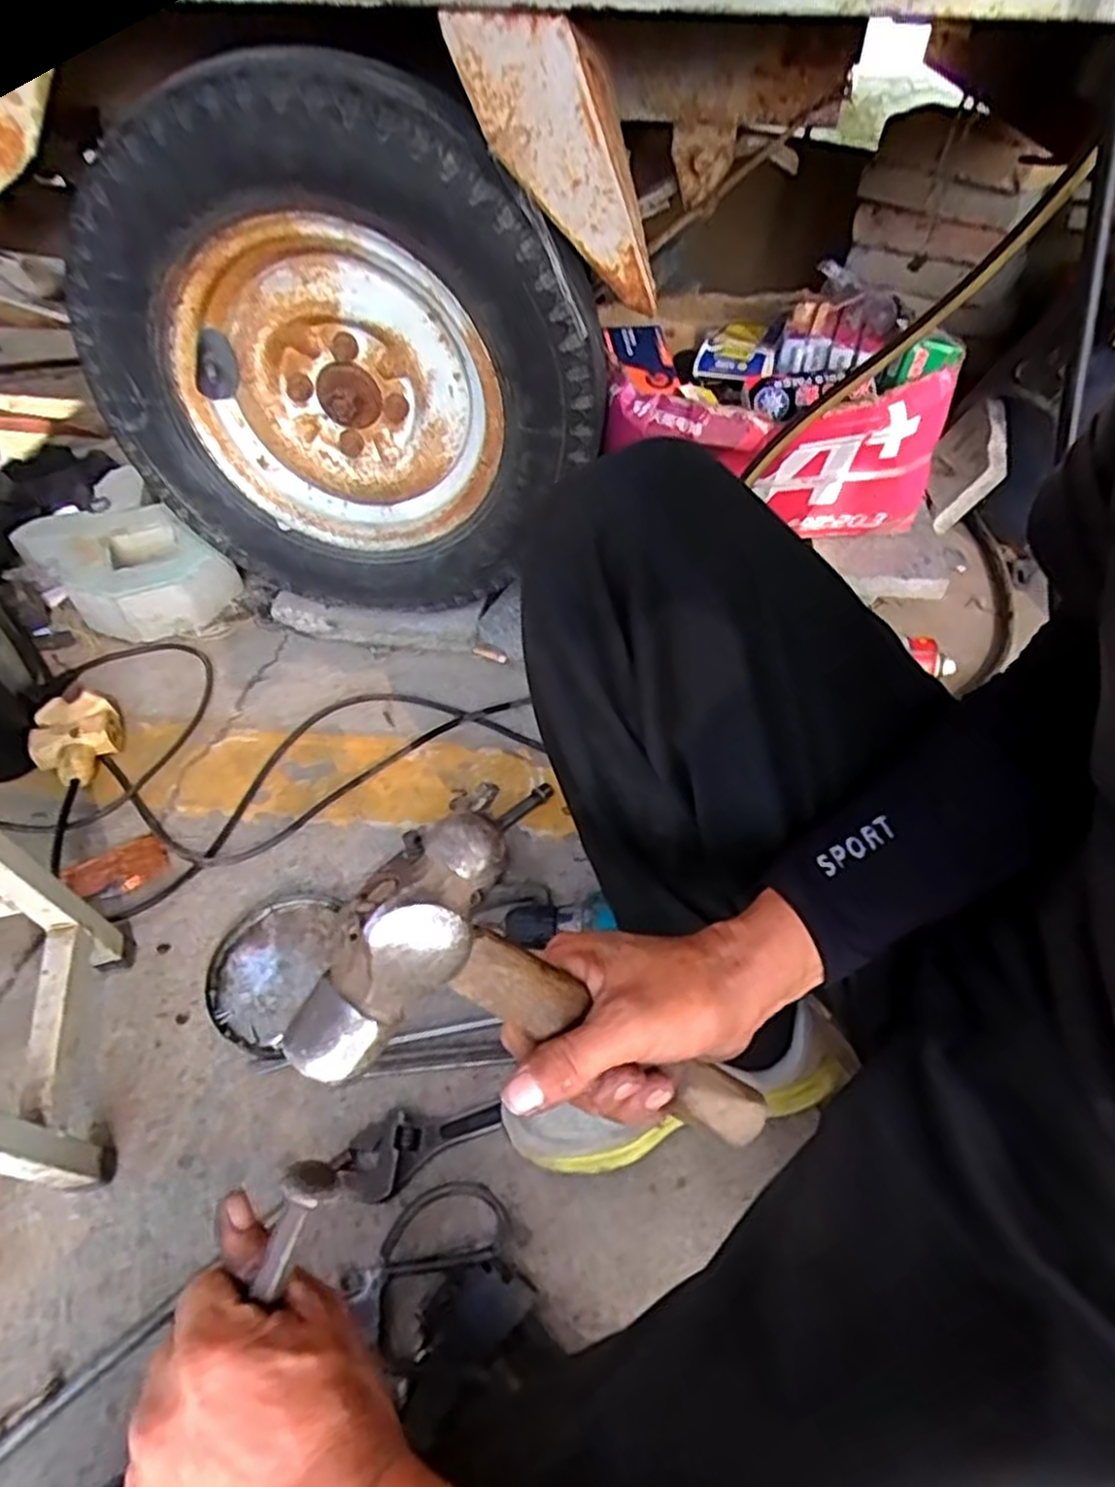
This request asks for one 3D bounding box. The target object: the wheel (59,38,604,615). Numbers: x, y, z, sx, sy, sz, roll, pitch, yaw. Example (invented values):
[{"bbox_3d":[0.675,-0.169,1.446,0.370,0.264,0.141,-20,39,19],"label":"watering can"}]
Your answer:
[{"bbox_3d":[-0.211,-0.355,0.778,0.502,0.482,0.117,-7,51,-6],"label":"wheel"}]

